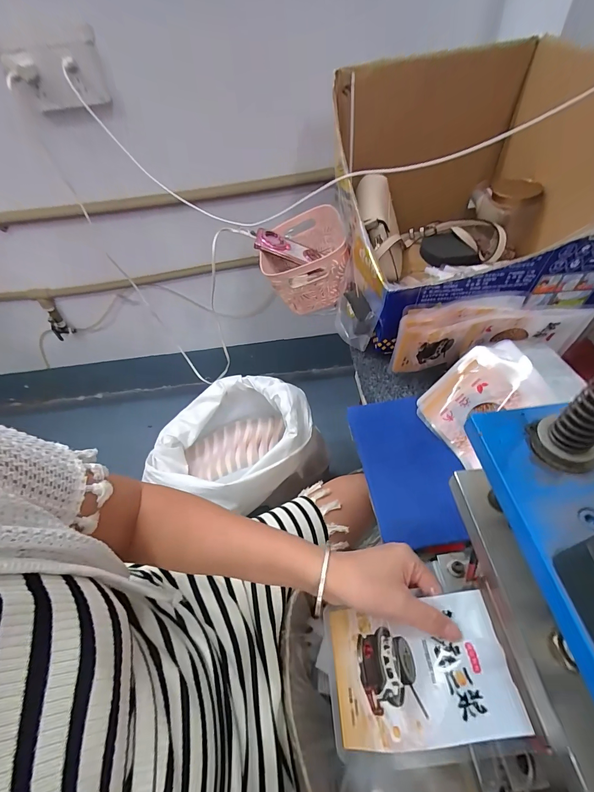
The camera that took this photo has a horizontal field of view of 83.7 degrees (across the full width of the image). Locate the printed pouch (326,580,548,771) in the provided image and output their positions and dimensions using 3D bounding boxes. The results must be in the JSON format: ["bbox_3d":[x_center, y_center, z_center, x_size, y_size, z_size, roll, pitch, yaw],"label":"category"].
[{"bbox_3d":[0.099,0.227,0.276,0.153,0.025,0.104,-16,47,10],"label":"printed pouch"}]

